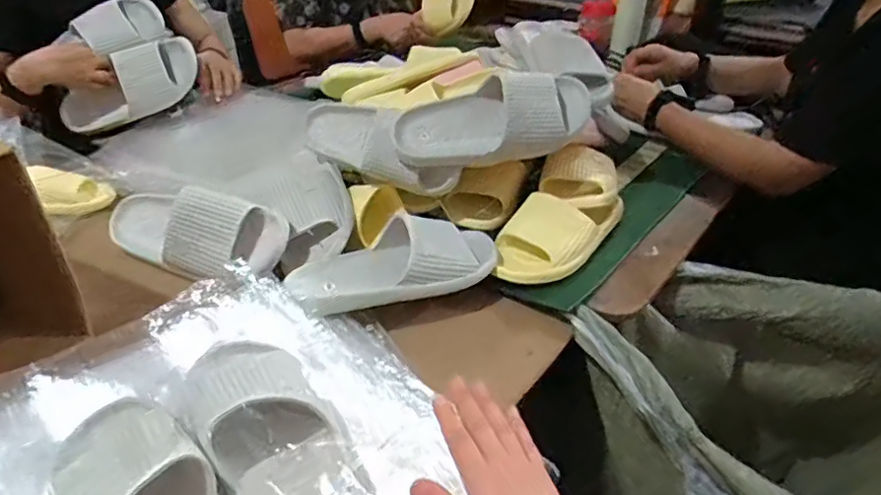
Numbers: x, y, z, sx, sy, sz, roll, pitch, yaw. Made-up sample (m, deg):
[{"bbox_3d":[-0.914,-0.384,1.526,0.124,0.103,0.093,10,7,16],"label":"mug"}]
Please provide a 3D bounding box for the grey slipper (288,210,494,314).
[{"bbox_3d":[-0.050,0.013,0.687,0.264,0.065,0.104,-15,39,-17],"label":"grey slipper"}]

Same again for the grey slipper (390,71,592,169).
[{"bbox_3d":[0.074,-0.170,0.756,0.267,0.100,0.078,-9,38,-10],"label":"grey slipper"}]

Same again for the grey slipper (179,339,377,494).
[{"bbox_3d":[-0.123,0.165,0.459,0.104,0.062,0.250,-24,56,-27],"label":"grey slipper"}]

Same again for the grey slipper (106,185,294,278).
[{"bbox_3d":[-0.348,-0.035,0.771,0.299,0.089,0.093,13,39,19],"label":"grey slipper"}]

